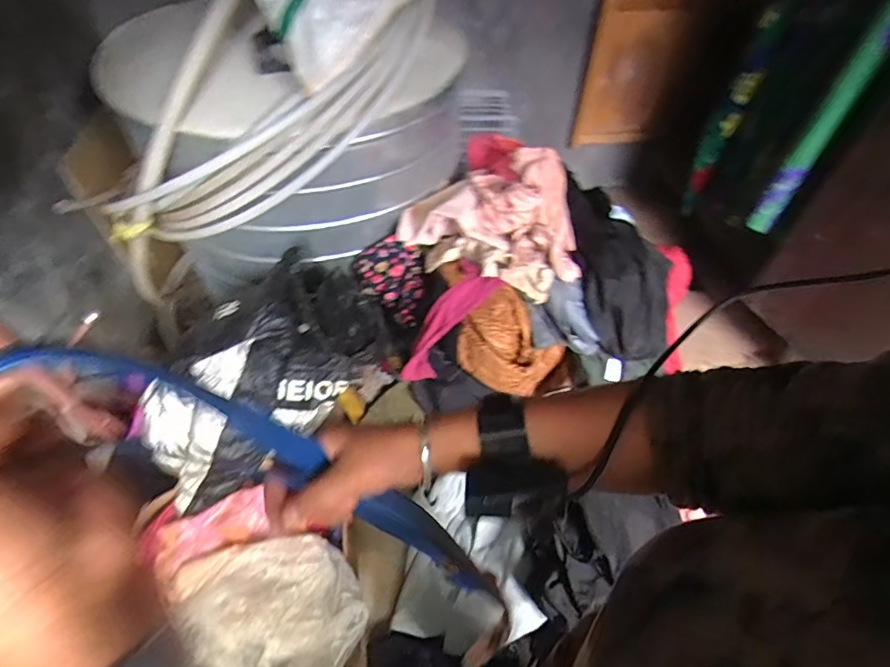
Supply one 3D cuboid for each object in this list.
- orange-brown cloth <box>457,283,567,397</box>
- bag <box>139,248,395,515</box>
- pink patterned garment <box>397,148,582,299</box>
[{"bbox_3d":[0.142,0.035,1.091,0.194,0.190,0.176,36,58,25],"label":"orange-brown cloth"},{"bbox_3d":[-0.378,0.050,1.055,0.313,0.271,0.613,37,59,26],"label":"bag"},{"bbox_3d":[0.135,-0.290,1.165,0.455,0.193,0.321,25,54,19],"label":"pink patterned garment"}]

